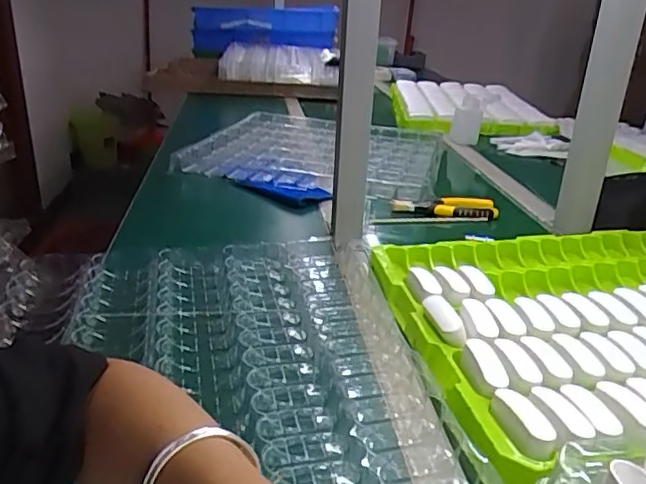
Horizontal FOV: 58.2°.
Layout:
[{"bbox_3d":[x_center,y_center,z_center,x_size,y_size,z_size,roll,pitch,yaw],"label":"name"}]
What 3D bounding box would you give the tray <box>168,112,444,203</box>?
[{"bbox_3d":[-0.002,-0.194,1.216,0.479,0.034,0.485,7,24,11],"label":"tray"}]

